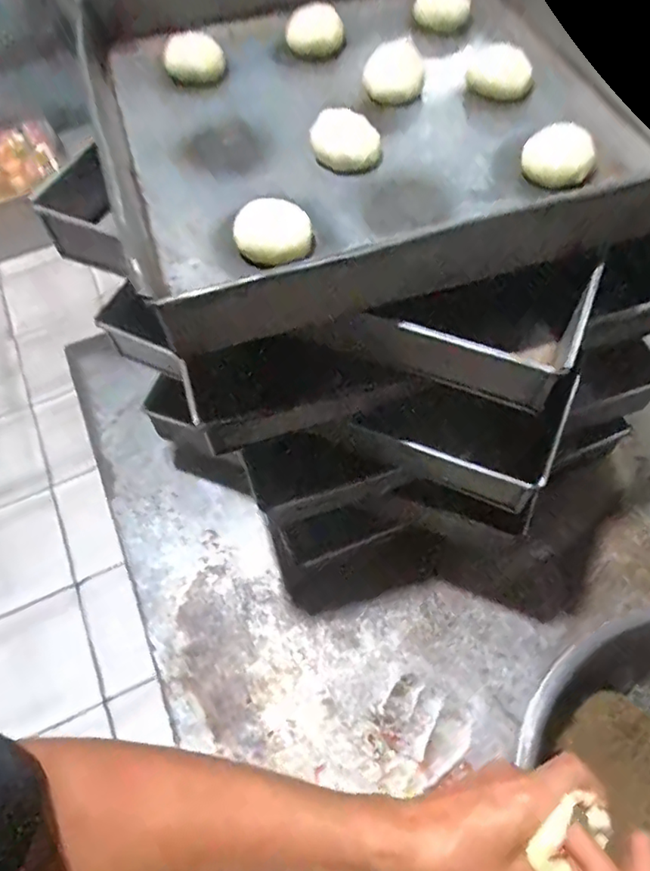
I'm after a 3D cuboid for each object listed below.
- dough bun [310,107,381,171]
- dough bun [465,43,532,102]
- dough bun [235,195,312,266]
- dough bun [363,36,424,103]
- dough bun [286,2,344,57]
[{"bbox_3d":[0.017,-0.247,0.495,0.057,0.031,0.055,1,59,4],"label":"dough bun"},{"bbox_3d":[0.162,-0.336,0.537,0.057,0.024,0.057,-1,59,2],"label":"dough bun"},{"bbox_3d":[-0.039,-0.154,0.441,0.055,0.022,0.055,-5,59,0],"label":"dough bun"},{"bbox_3d":[0.065,-0.341,0.541,0.054,0.031,0.054,5,59,6],"label":"dough bun"},{"bbox_3d":[-0.010,-0.399,0.567,0.054,0.026,0.054,-3,59,1],"label":"dough bun"}]

